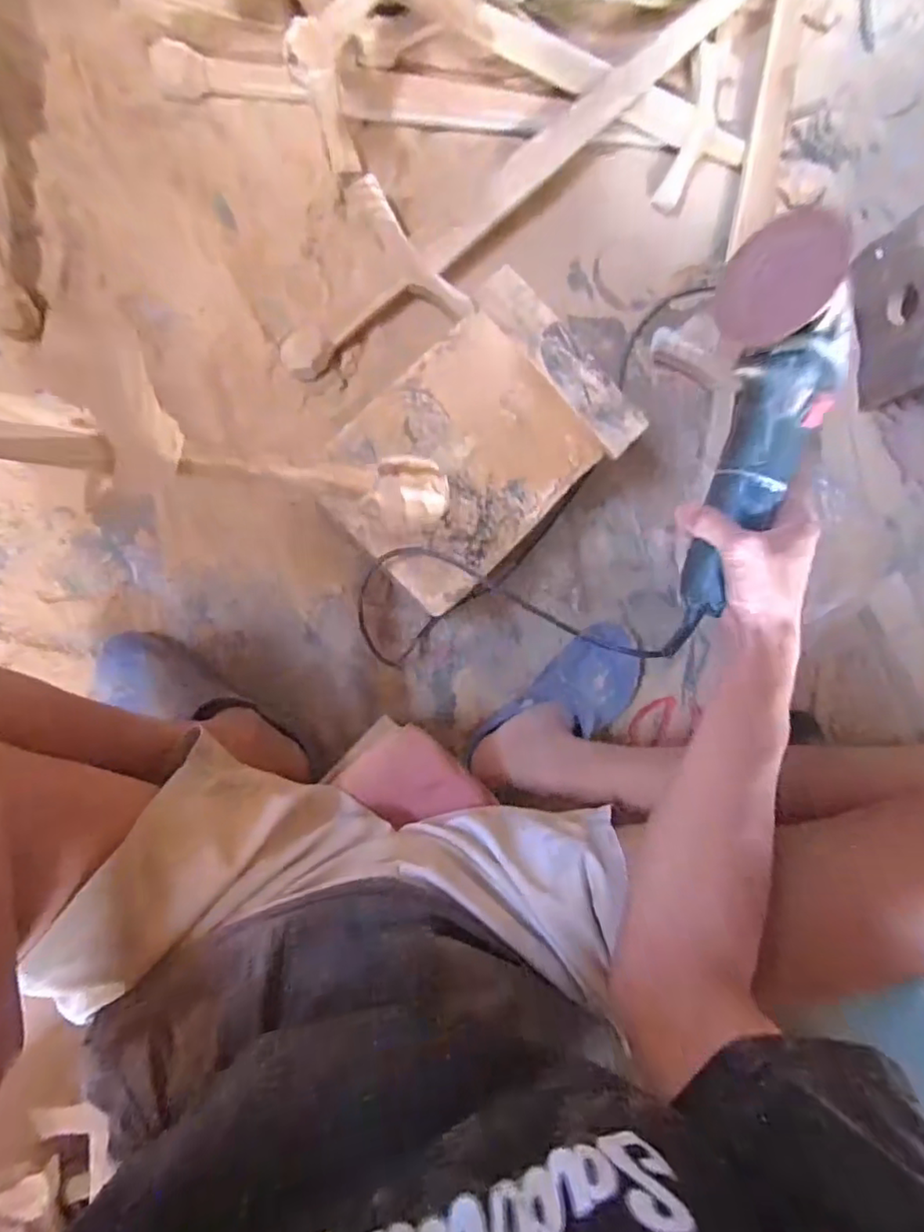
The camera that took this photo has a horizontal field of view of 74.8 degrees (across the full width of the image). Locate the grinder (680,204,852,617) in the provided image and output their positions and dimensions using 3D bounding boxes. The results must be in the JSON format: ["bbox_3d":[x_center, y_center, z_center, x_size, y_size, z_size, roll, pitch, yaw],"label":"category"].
[{"bbox_3d":[0.240,-0.148,0.482,0.076,0.075,0.294,6,104,-9],"label":"grinder"}]

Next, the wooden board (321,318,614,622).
[{"bbox_3d":[-0.006,-0.161,0.646,0.261,0.019,0.210,-45,96,-8],"label":"wooden board"}]

